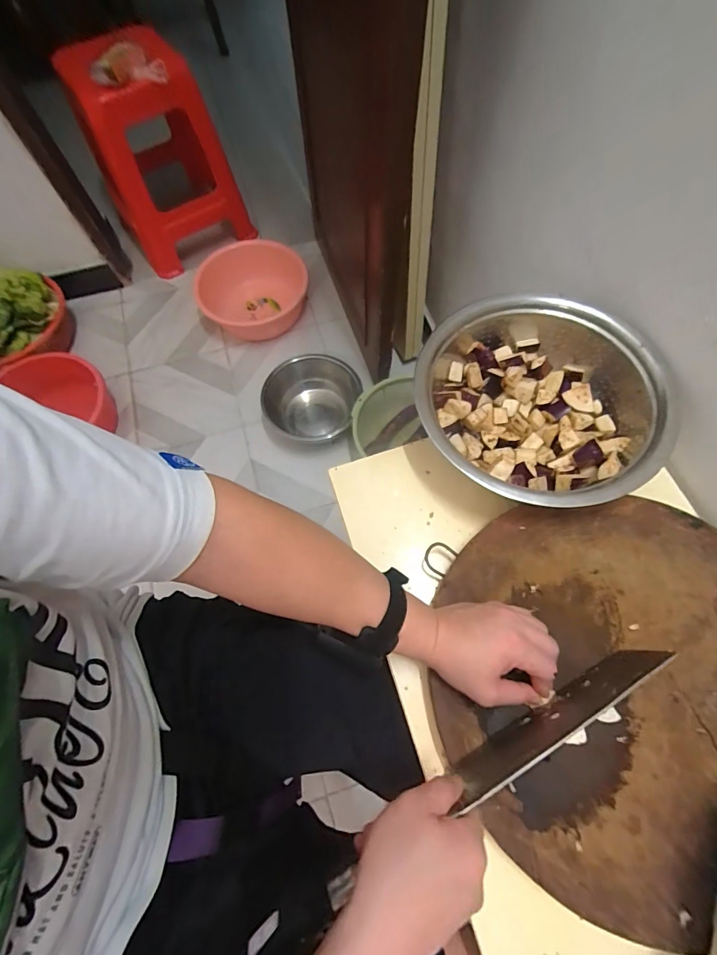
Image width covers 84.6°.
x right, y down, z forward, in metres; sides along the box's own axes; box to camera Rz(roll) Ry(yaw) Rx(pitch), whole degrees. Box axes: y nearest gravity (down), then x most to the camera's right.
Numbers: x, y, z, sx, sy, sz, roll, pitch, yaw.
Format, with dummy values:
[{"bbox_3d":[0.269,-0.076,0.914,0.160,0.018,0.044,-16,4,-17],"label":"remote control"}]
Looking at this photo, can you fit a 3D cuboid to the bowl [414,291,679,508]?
[{"bbox_3d":[0.214,-0.091,0.491,0.273,0.084,0.275,3,69,2],"label":"bowl"}]

